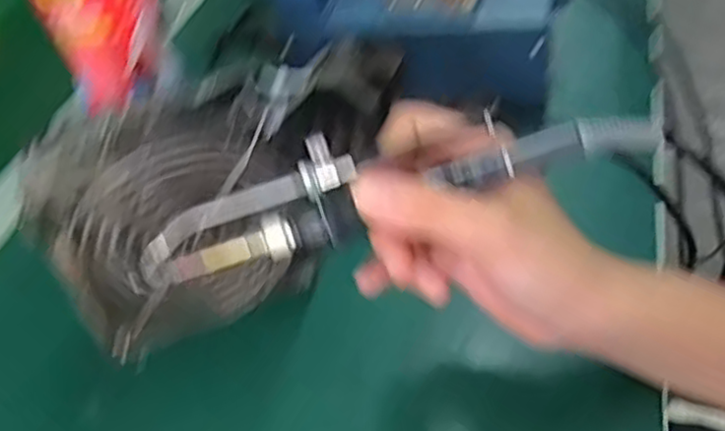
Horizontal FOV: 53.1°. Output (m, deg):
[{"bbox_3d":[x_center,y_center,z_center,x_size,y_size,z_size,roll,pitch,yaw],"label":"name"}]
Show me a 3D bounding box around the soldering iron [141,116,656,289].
[{"bbox_3d":[0.011,-0.014,0.282,0.207,0.035,0.021,-15,44,2],"label":"soldering iron"}]

